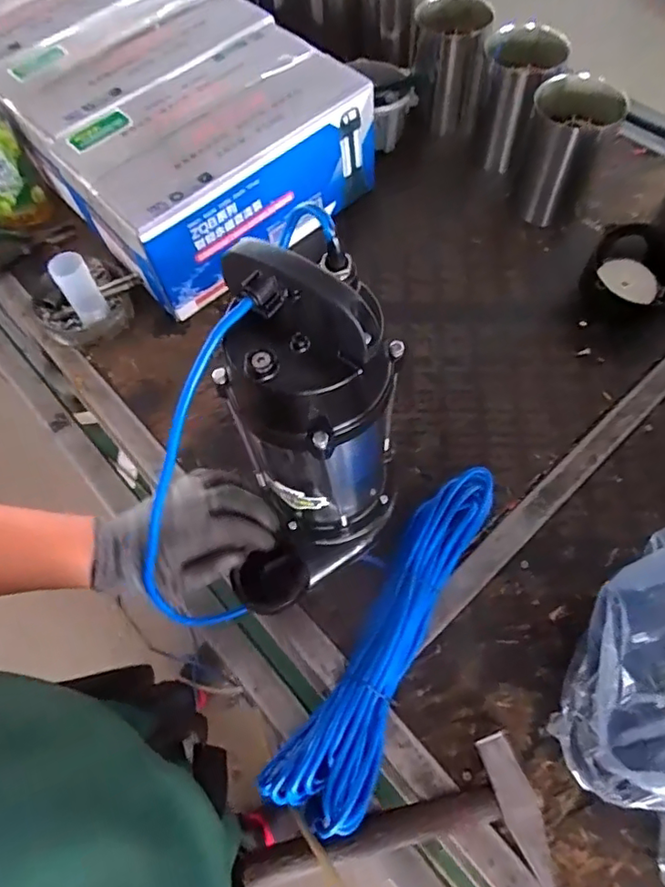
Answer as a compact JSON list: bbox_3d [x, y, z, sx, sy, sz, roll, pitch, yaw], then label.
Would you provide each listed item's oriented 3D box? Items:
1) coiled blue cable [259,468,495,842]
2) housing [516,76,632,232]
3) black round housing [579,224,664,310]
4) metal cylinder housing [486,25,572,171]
[{"bbox_3d":[0.071,0.199,0.586,0.090,0.053,0.381,28,69,17],"label":"coiled blue cable"},{"bbox_3d":[0.338,-0.422,0.822,0.119,0.159,0.103,19,66,12],"label":"housing"},{"bbox_3d":[0.420,-0.240,0.777,0.124,0.066,0.116,-1,64,2],"label":"black round housing"},{"bbox_3d":[0.288,-0.538,0.889,0.116,0.166,0.116,14,66,10],"label":"metal cylinder housing"}]

